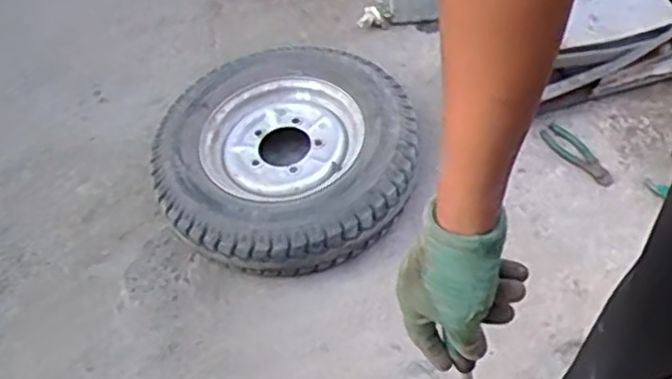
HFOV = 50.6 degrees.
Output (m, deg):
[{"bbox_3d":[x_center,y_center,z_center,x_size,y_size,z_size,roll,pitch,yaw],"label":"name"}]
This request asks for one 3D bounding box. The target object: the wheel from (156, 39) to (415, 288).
[{"bbox_3d":[-0.104,-0.076,1.495,0.533,0.126,0.543,-2,52,2],"label":"wheel"}]

